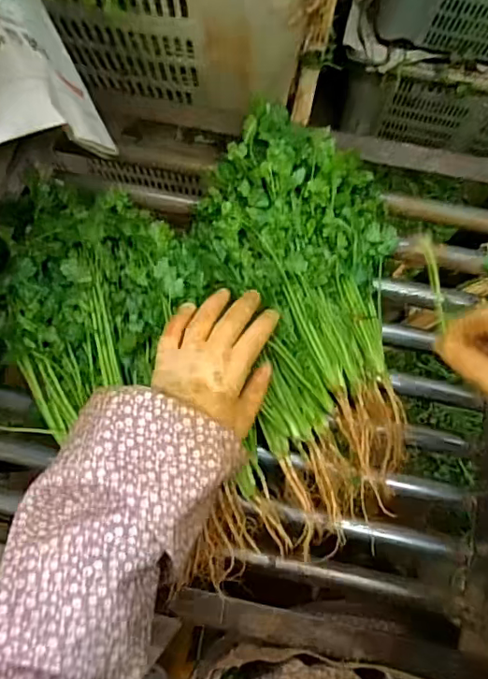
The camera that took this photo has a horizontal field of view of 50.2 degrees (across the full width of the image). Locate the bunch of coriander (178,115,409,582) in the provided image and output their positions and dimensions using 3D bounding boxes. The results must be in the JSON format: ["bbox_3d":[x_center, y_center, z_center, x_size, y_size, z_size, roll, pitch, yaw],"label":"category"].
[{"bbox_3d":[0.052,-0.013,0.489,0.194,0.069,0.397,-1,85,0],"label":"bunch of coriander"}]

